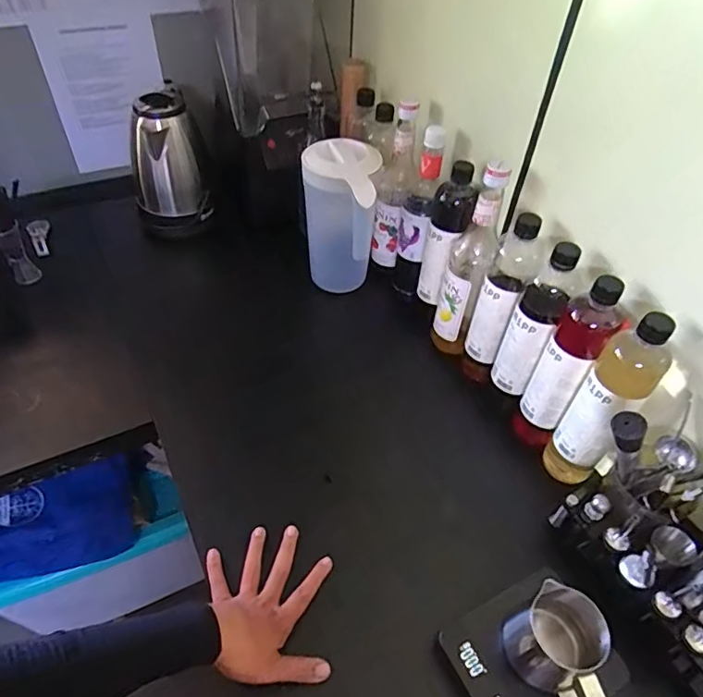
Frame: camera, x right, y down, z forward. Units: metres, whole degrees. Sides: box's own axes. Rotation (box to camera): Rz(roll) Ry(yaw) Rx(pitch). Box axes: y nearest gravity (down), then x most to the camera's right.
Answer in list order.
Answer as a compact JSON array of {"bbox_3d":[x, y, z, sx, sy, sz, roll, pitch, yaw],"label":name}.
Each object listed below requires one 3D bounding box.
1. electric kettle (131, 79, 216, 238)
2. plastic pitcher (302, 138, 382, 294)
[{"bbox_3d":[-0.352,-0.355,1.005,0.144,0.257,0.168,-16,50,-18],"label":"electric kettle"},{"bbox_3d":[-0.022,-0.205,0.873,0.111,0.244,0.139,1,47,-3],"label":"plastic pitcher"}]

